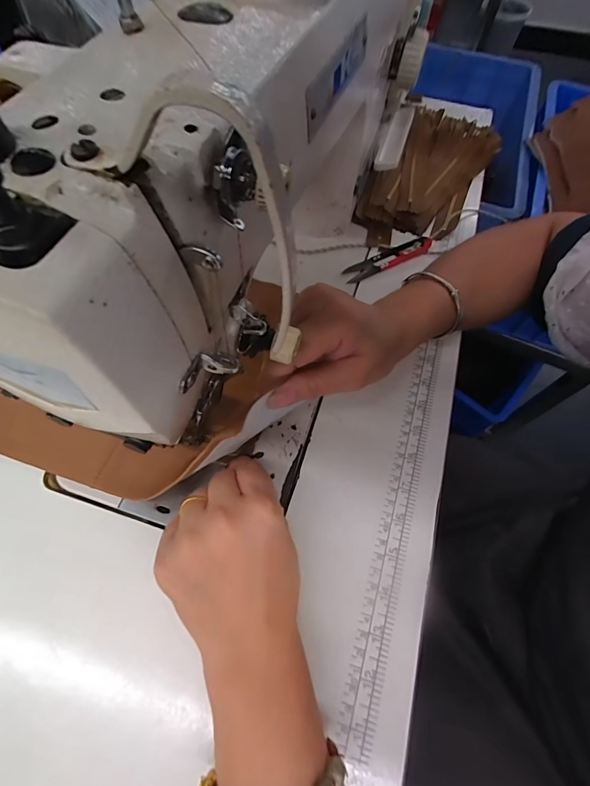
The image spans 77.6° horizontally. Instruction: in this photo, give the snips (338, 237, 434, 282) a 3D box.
[{"bbox_3d":[0.100,-0.145,0.398,0.102,0.016,0.025,-26,67,-15],"label":"snips"}]

